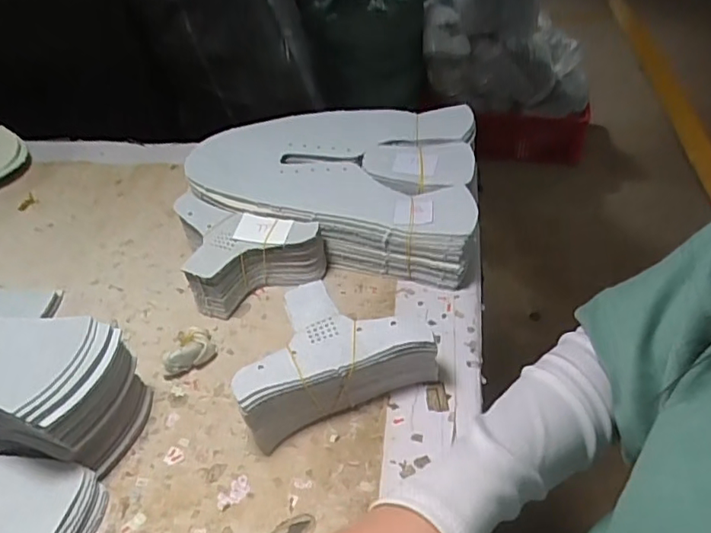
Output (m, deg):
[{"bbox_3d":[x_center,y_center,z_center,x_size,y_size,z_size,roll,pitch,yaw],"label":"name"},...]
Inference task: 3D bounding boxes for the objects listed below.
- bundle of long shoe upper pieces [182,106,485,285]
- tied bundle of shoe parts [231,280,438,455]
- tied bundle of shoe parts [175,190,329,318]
[{"bbox_3d":[-0.013,-0.085,0.542,0.266,0.062,0.189,10,45,15],"label":"bundle of long shoe upper pieces"},{"bbox_3d":[-0.020,0.060,0.393,0.128,0.056,0.079,-17,45,-14],"label":"tied bundle of shoe parts"},{"bbox_3d":[-0.100,-0.004,0.467,0.133,0.055,0.087,14,46,19],"label":"tied bundle of shoe parts"}]

